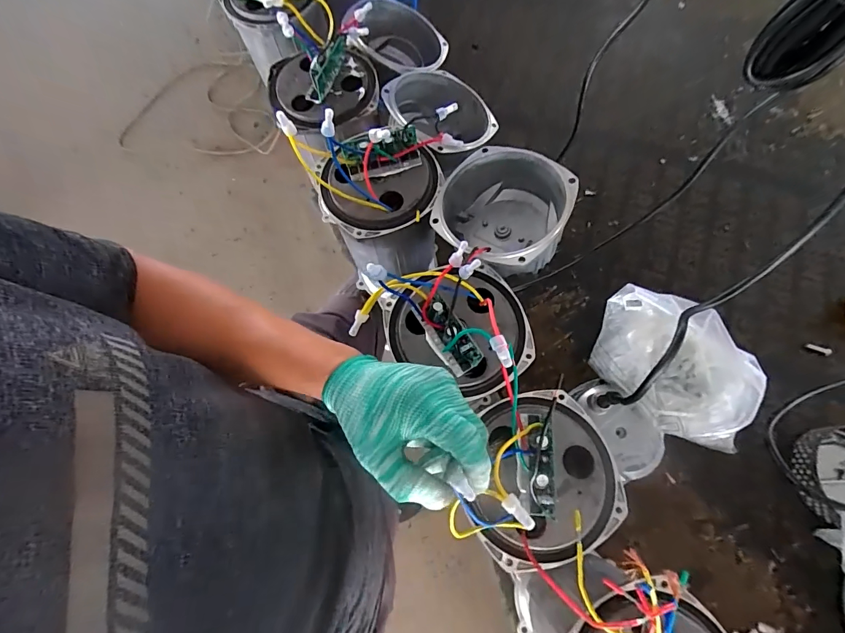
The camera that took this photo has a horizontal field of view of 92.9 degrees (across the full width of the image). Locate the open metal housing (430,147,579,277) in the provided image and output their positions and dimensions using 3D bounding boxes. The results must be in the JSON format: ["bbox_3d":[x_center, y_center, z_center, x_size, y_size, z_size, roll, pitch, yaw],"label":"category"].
[{"bbox_3d":[0.081,-0.107,0.443,0.130,0.092,0.132,-1,71,3],"label":"open metal housing"}]

